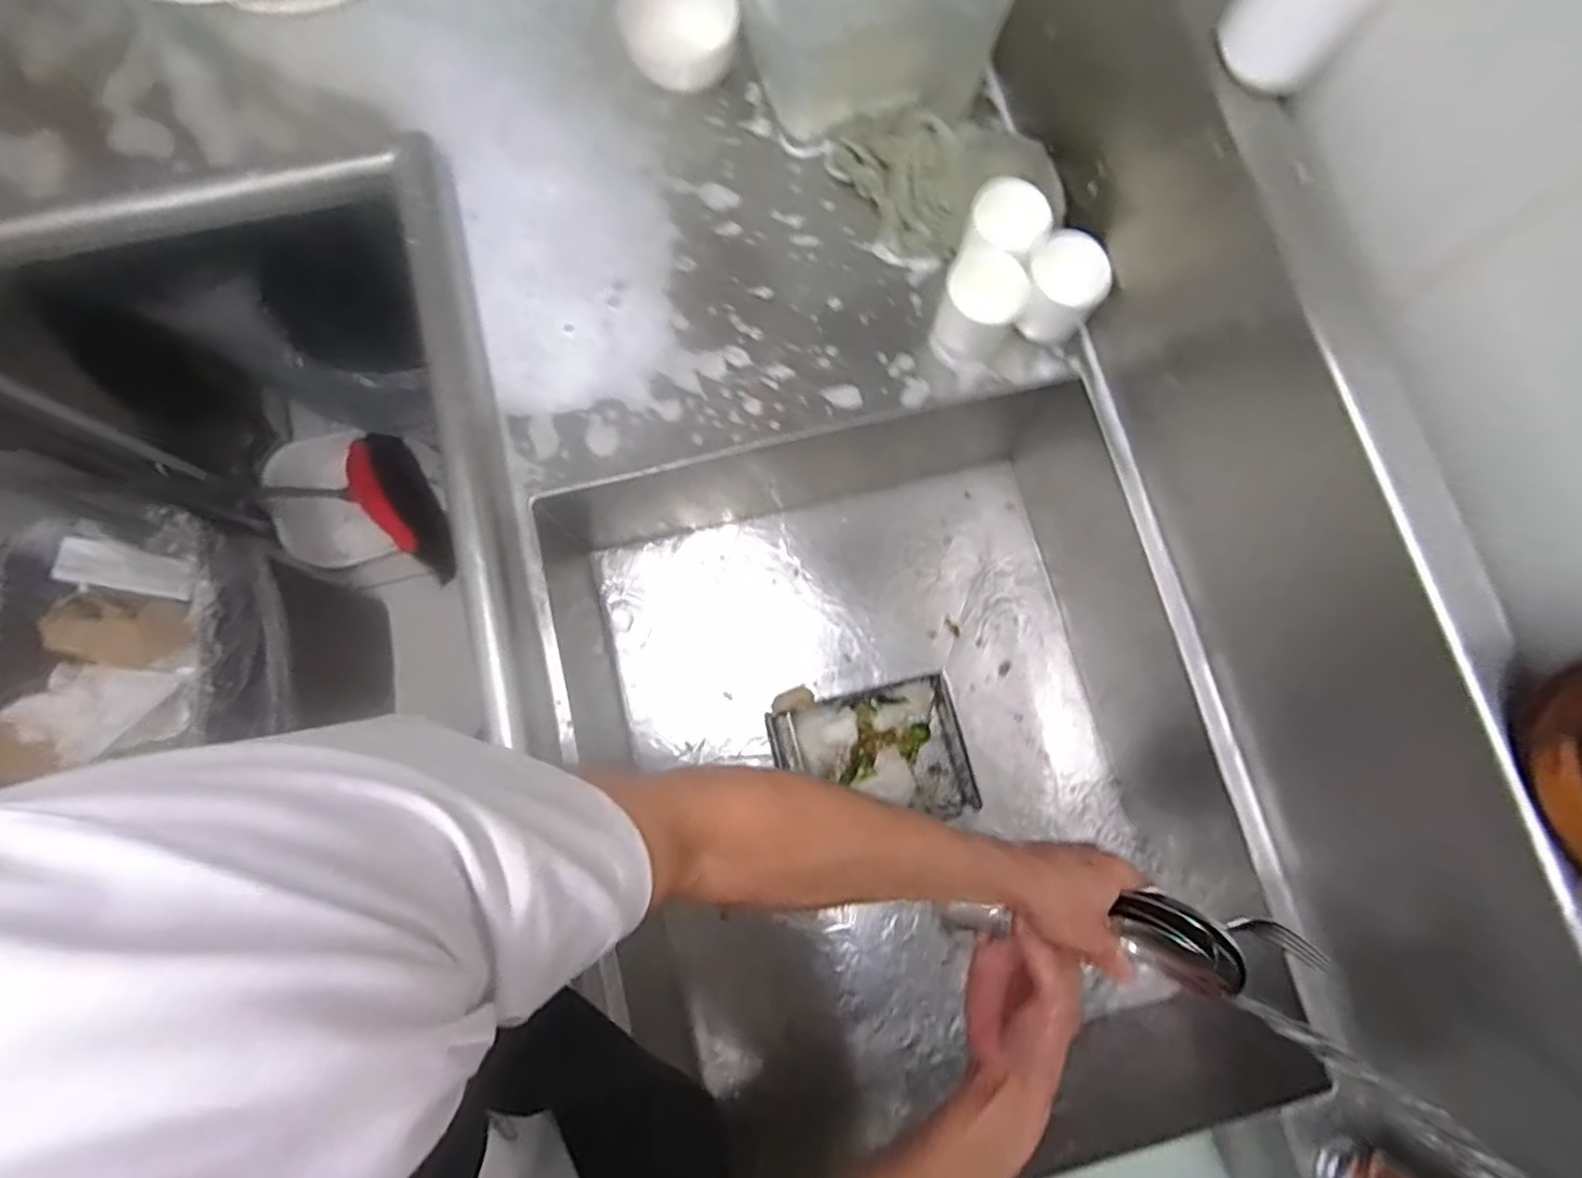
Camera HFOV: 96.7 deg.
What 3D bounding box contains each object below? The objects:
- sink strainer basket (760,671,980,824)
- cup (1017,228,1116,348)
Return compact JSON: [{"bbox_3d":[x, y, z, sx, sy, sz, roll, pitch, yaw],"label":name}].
[{"bbox_3d":[0.091,0.190,0.796,0.210,0.058,0.163,-13,79,-3],"label":"sink strainer basket"},{"bbox_3d":[0.227,-0.261,0.611,0.079,0.074,0.066,26,79,5],"label":"cup"}]

